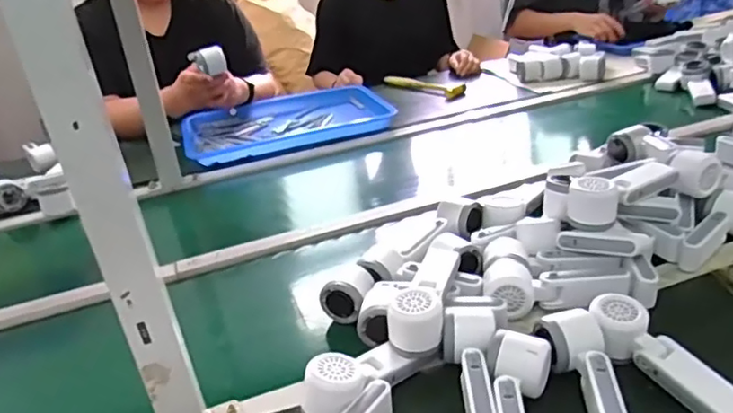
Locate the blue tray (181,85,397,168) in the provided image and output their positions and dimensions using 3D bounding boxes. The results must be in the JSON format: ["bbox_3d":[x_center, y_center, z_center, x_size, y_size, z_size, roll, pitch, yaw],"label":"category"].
[{"bbox_3d":[-0.178,-0.195,1.408,0.489,0.043,0.320,-13,28,-12],"label":"blue tray"}]

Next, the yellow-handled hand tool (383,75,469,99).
[{"bbox_3d":[0.144,-0.322,1.595,0.252,0.023,0.071,19,37,41],"label":"yellow-handled hand tool"}]

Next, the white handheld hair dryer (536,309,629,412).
[{"bbox_3d":[0.206,0.168,0.572,0.062,0.050,0.158,-4,27,6],"label":"white handheld hair dryer"}]

